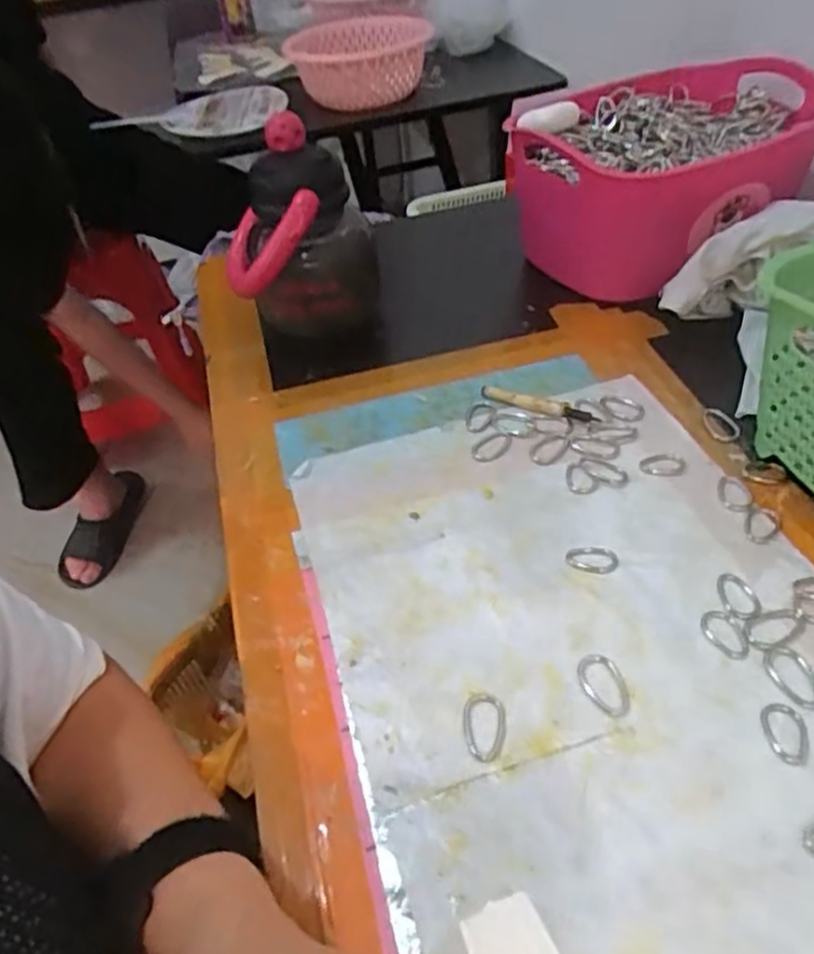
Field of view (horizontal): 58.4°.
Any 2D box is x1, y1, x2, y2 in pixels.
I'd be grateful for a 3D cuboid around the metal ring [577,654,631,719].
[{"bbox_3d":[0.100,0.106,0.372,0.021,0.004,0.036,-18,44,-11],"label":"metal ring"}]

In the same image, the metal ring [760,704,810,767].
[{"bbox_3d":[0.178,0.120,0.341,0.019,0.004,0.030,-1,43,7],"label":"metal ring"}]

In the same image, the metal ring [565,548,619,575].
[{"bbox_3d":[0.109,0.049,0.429,0.030,0.004,0.020,8,45,16],"label":"metal ring"}]

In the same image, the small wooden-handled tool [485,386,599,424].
[{"bbox_3d":[0.097,-0.054,0.539,0.090,0.009,0.012,20,49,26],"label":"small wooden-handled tool"}]

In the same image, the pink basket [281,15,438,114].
[{"bbox_3d":[-0.069,-0.646,1.141,0.218,0.085,0.227,-2,43,6],"label":"pink basket"}]

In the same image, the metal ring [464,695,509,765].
[{"bbox_3d":[0.038,0.123,0.360,0.021,0.004,0.035,-1,43,7],"label":"metal ring"}]

